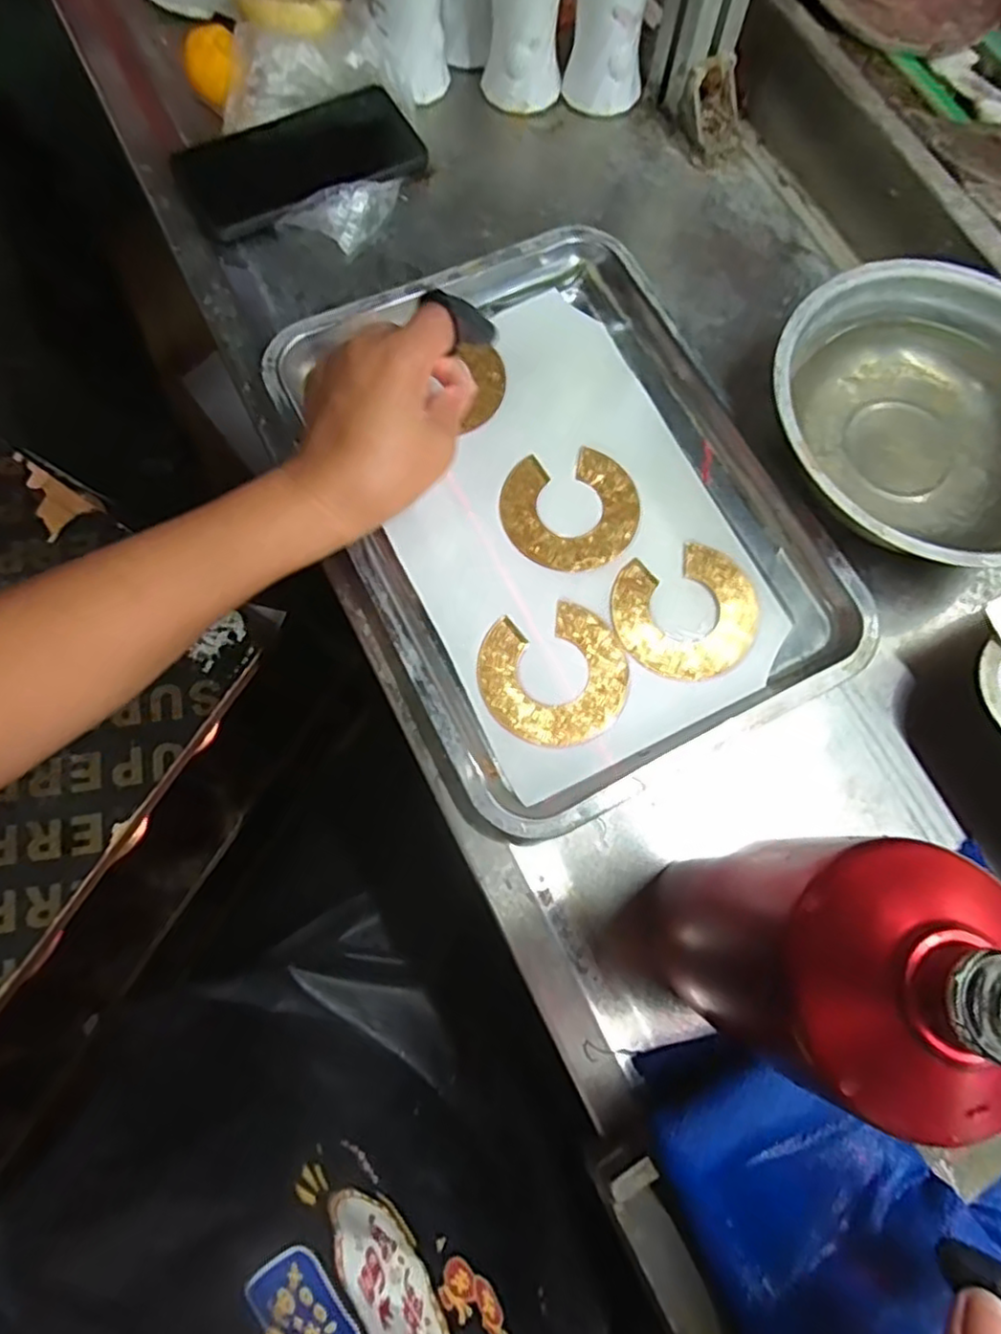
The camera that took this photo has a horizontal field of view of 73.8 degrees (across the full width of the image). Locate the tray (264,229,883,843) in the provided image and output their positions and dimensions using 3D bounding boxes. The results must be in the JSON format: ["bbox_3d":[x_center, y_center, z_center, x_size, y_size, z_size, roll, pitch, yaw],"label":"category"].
[{"bbox_3d":[0.035,-0.100,0.398,0.266,0.026,0.340,-31,77,-7],"label":"tray"}]

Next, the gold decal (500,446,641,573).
[{"bbox_3d":[0.043,-0.096,0.408,0.082,0.004,0.078,0,75,1],"label":"gold decal"}]

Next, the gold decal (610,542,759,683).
[{"bbox_3d":[0.109,-0.031,0.390,0.083,0.004,0.078,0,75,1],"label":"gold decal"}]

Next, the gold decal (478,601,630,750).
[{"bbox_3d":[0.032,0.005,0.378,0.082,0.004,0.079,1,72,-5],"label":"gold decal"}]

